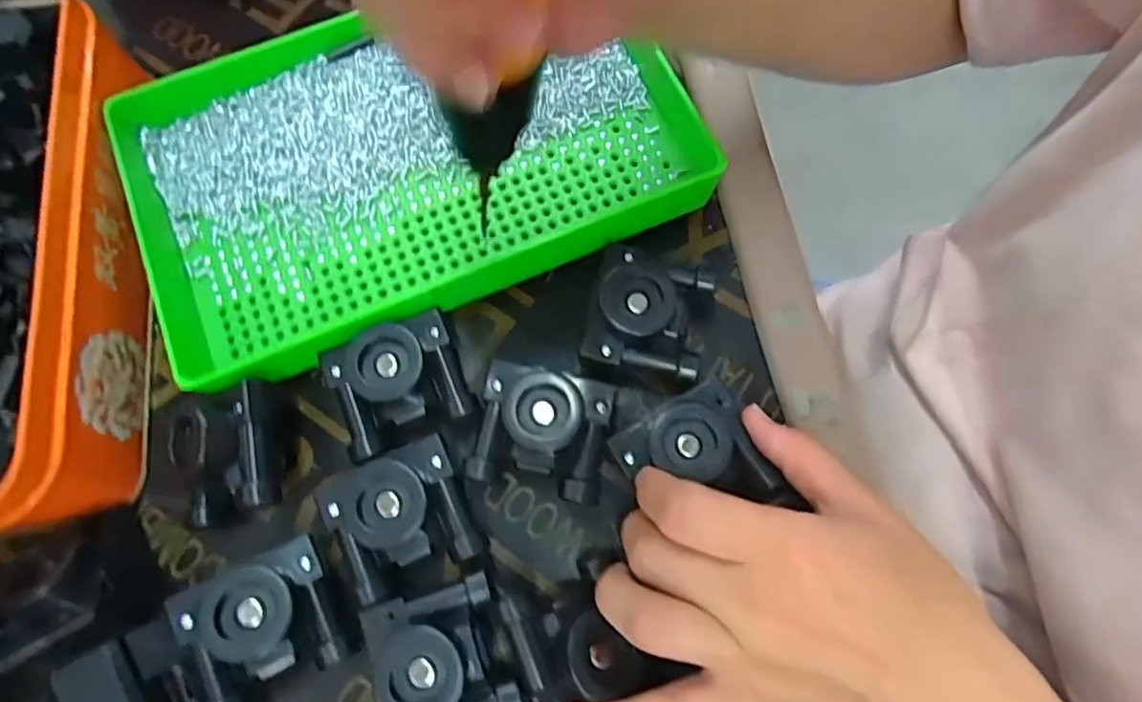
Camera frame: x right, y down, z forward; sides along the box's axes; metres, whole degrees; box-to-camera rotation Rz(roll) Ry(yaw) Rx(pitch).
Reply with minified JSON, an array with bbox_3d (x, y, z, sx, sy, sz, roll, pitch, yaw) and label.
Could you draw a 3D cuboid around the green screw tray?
[{"bbox_3d":[-0.073,-0.091,0.293,0.262,0.036,0.154,-25,76,-6],"label":"green screw tray"}]

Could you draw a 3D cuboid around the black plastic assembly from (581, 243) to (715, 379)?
[{"bbox_3d":[0.034,-0.020,0.274,0.049,0.033,0.059,12,75,4],"label":"black plastic assembly"}]

